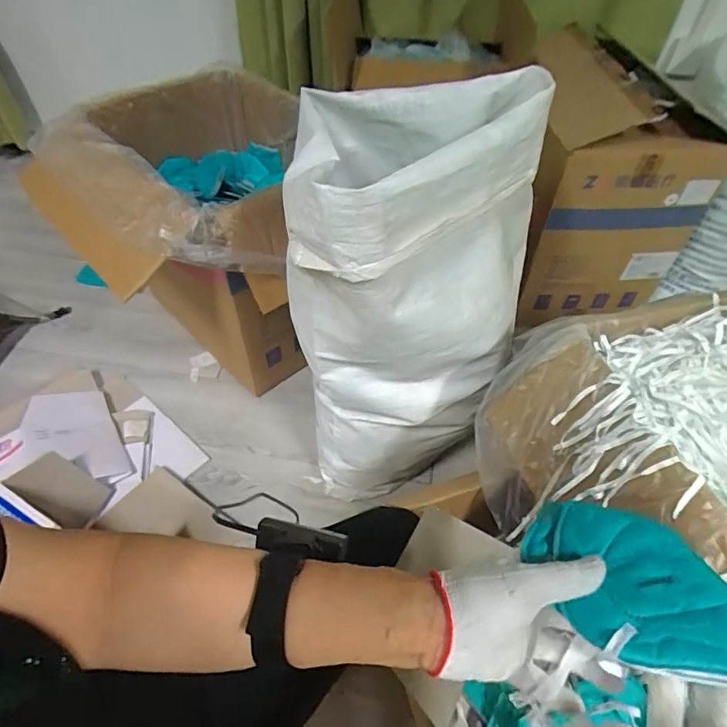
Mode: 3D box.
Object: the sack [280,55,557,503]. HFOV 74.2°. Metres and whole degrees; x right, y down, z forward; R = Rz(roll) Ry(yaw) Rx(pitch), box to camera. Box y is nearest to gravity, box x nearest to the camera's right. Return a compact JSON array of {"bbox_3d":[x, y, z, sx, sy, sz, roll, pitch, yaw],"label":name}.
[{"bbox_3d":[0.075,-0.091,0.887,0.362,0.706,0.398,4,51,1],"label":"sack"}]

